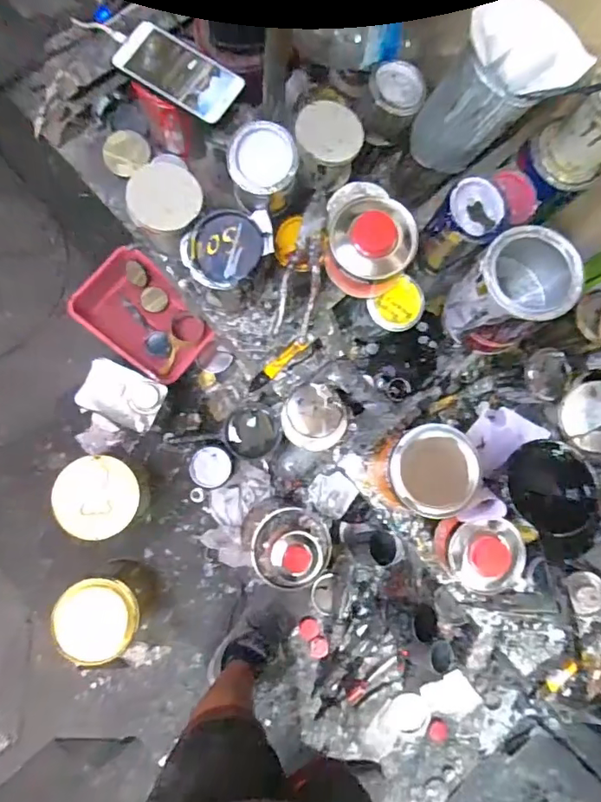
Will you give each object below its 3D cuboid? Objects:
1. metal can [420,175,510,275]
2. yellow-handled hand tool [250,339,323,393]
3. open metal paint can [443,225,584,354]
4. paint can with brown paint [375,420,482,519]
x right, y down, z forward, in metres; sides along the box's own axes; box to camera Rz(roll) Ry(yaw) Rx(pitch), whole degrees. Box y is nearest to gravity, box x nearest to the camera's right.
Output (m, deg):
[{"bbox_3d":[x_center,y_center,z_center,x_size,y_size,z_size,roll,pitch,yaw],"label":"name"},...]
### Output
[{"bbox_3d":[0.187,-0.201,0.602,0.070,0.121,0.067,1,81,-7],"label":"metal can"},{"bbox_3d":[-0.024,-0.053,0.700,0.121,0.022,0.025,-36,88,-17],"label":"yellow-handled hand tool"},{"bbox_3d":[0.247,-0.130,0.587,0.109,0.140,0.112,1,81,-7],"label":"open metal paint can"},{"bbox_3d":[0.155,0.092,0.646,0.099,0.137,0.099,1,81,-7],"label":"paint can with brown paint"}]

